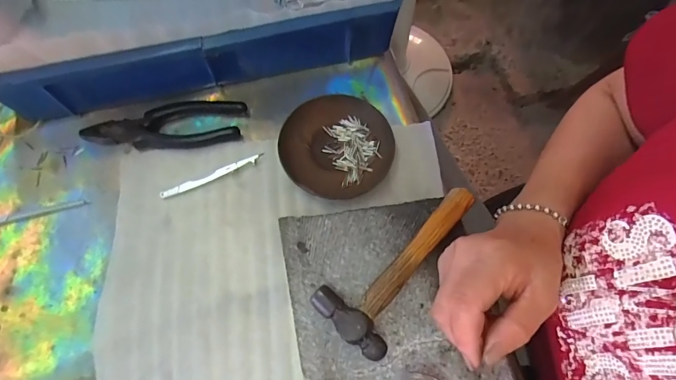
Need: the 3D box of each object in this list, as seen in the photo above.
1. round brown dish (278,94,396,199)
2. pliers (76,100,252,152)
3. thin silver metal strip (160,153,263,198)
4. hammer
[{"bbox_3d":[0.000,-0.046,0.402,0.116,0.016,0.109,1,69,-2],"label":"round brown dish"},{"bbox_3d":[-0.178,-0.066,0.403,0.162,0.016,0.046,-6,69,-4],"label":"pliers"},{"bbox_3d":[-0.127,-0.015,0.388,0.105,0.007,0.010,-22,71,-10],"label":"thin silver metal strip"},{"bbox_3d":[0.055,0.055,0.301,0.152,0.022,0.061,-41,75,-16],"label":"hammer"}]

